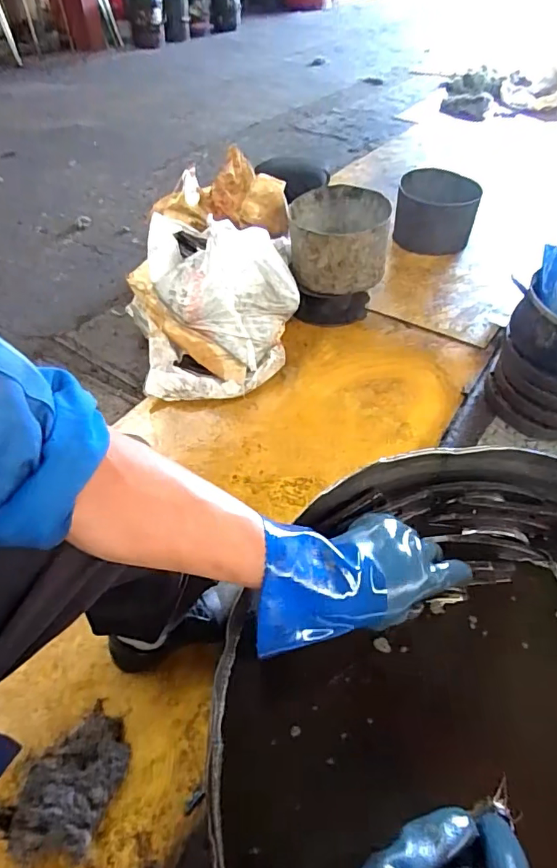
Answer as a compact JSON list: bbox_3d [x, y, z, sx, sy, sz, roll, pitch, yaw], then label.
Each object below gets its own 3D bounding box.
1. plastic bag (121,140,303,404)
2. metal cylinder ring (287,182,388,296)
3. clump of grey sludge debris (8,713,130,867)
[{"bbox_3d":[-0.176,-0.402,1.328,0.442,0.348,0.562,-3,48,-3],"label":"plastic bag"},{"bbox_3d":[0.169,-0.554,1.405,0.270,0.183,0.267,4,48,4],"label":"metal cylinder ring"},{"bbox_3d":[-0.291,0.494,0.700,0.122,0.071,0.174,3,48,3],"label":"clump of grey sludge debris"}]

